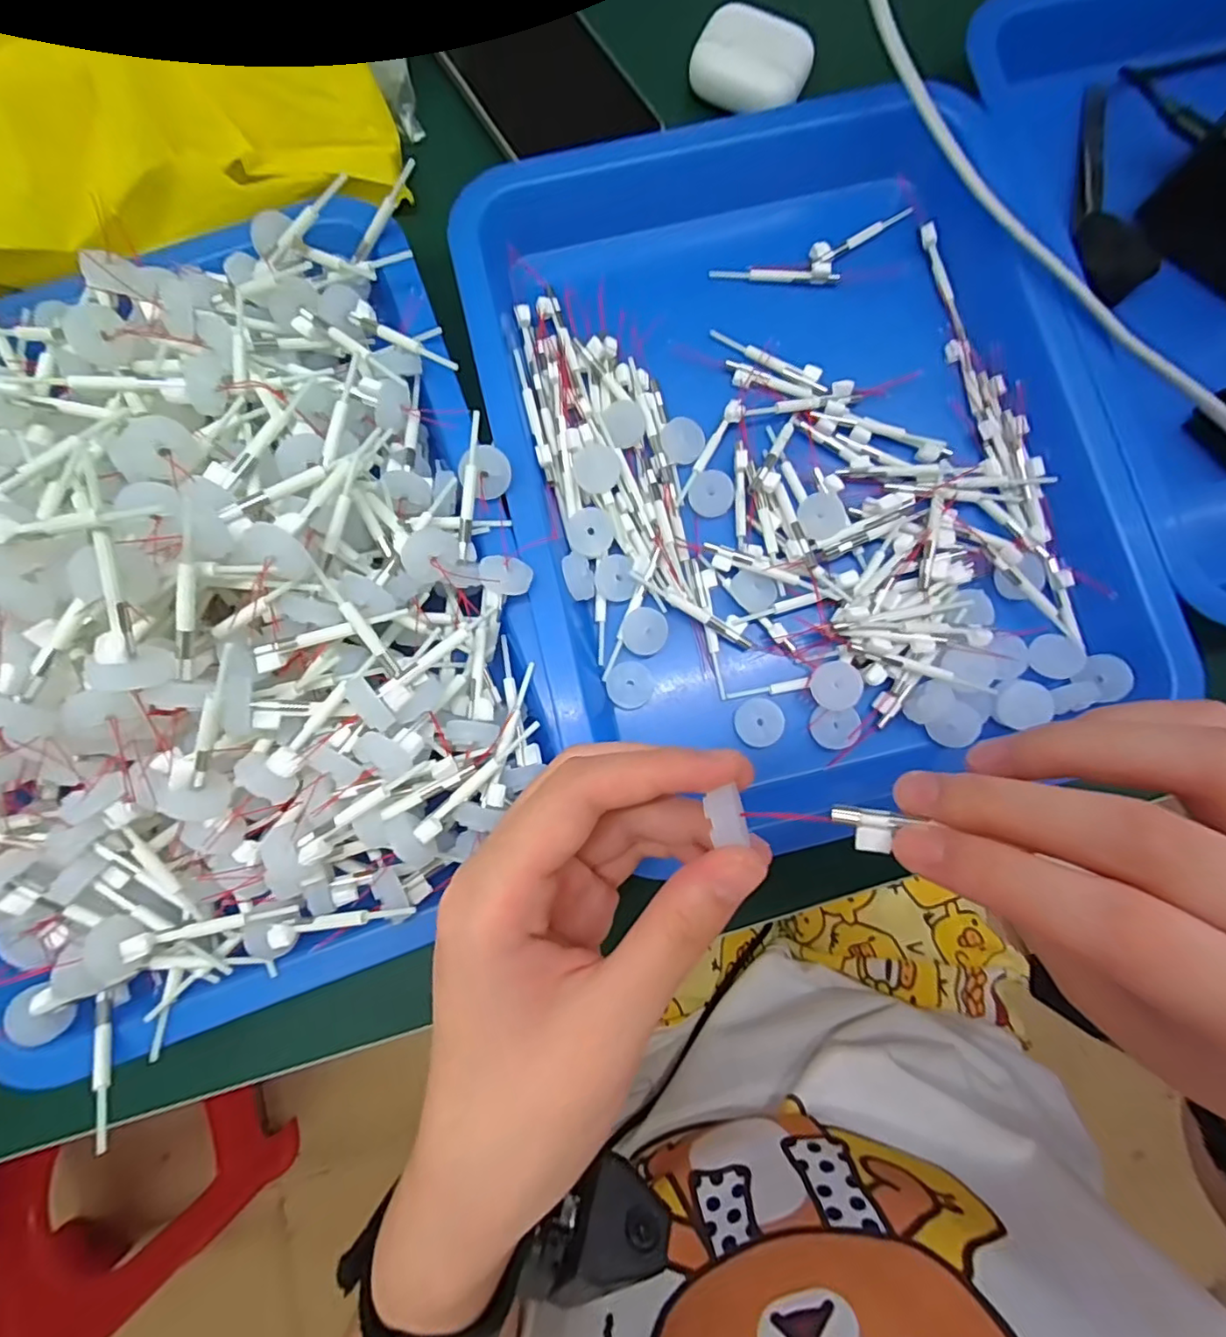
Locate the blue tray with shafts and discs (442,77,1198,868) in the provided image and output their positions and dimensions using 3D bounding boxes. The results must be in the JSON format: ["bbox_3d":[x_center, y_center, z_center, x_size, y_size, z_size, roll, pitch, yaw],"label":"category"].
[{"bbox_3d":[0.075,-0.103,0.270,0.258,0.051,0.348,-16,80,-3],"label":"blue tray with shafts and discs"}]

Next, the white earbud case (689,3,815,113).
[{"bbox_3d":[0.070,-0.310,0.303,0.057,0.019,0.039,27,83,3],"label":"white earbud case"}]

